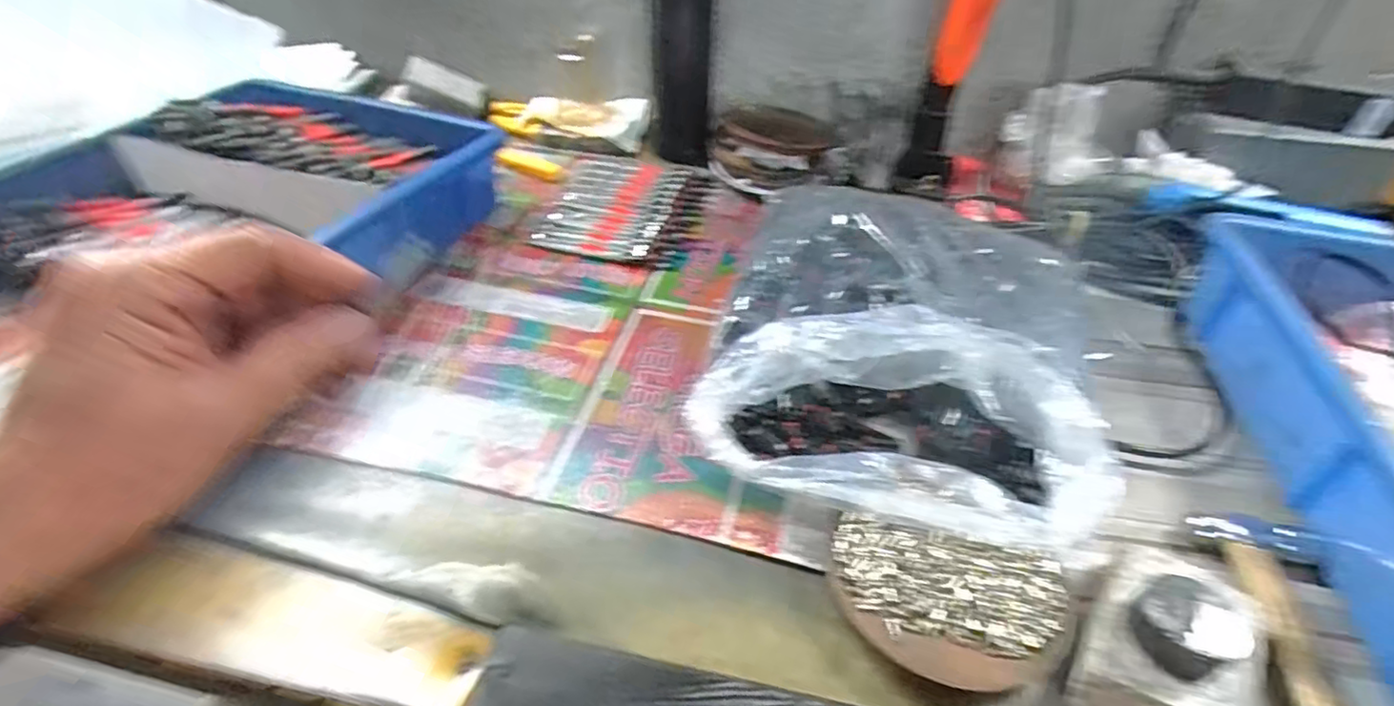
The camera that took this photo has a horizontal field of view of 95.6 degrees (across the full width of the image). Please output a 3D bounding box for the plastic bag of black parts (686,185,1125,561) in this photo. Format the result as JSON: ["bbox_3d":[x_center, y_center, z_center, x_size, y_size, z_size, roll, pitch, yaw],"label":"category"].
[{"bbox_3d":[0.134,-0.017,0.412,0.226,0.069,0.265,15,43,13],"label":"plastic bag of black parts"}]

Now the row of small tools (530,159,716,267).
[{"bbox_3d":[-0.066,-0.138,0.581,0.140,0.015,0.161,12,47,13],"label":"row of small tools"}]

